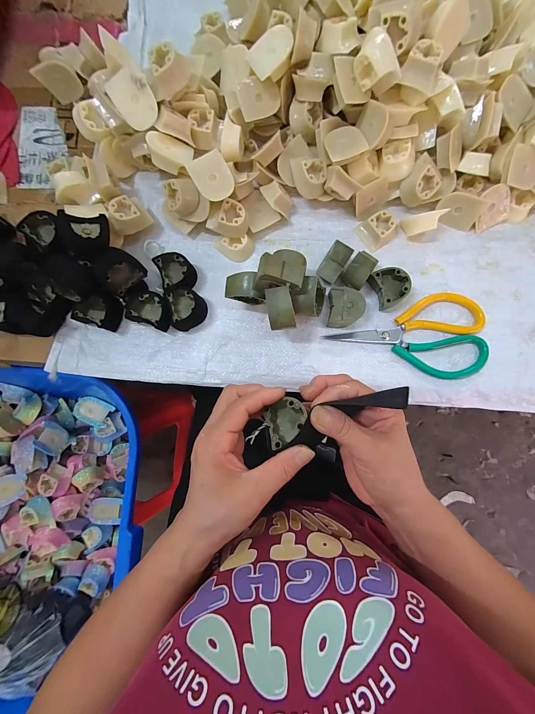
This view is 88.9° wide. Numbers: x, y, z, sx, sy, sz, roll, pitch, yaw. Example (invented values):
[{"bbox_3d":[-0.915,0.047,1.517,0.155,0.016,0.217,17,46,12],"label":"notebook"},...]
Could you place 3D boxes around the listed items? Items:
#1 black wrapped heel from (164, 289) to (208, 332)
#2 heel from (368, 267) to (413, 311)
[{"bbox_3d":[-0.101,-0.061,0.344,0.042,0.027,0.047,-8,84,1],"label":"black wrapped heel"},{"bbox_3d":[0.151,-0.087,0.339,0.036,0.027,0.045,-28,84,-1],"label":"heel"}]

